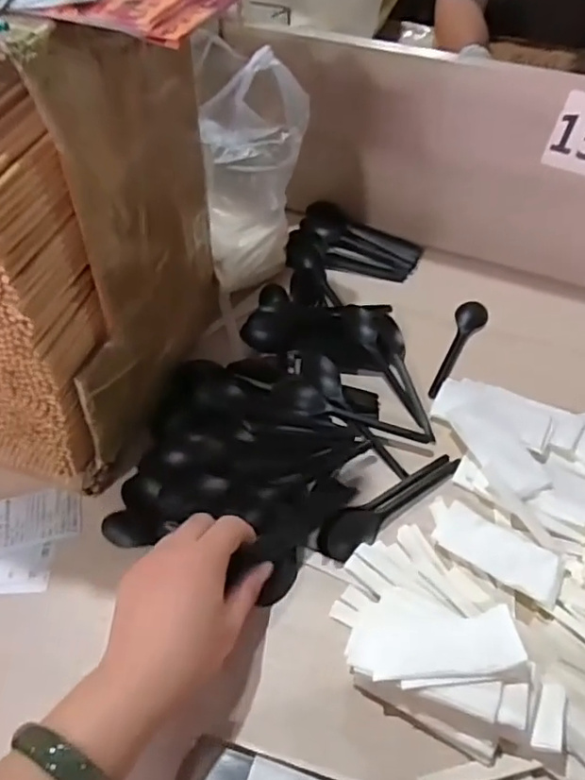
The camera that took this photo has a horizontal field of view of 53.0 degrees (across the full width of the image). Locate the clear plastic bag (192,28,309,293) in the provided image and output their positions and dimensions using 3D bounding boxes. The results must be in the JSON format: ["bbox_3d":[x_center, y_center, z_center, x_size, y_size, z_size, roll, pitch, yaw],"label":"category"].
[{"bbox_3d":[-0.033,-0.193,0.560,0.101,0.226,0.069,-5,52,-1],"label":"clear plastic bag"}]

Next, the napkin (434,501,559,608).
[{"bbox_3d":[0.160,0.122,0.453,0.091,0.006,0.045,27,58,22],"label":"napkin"}]

